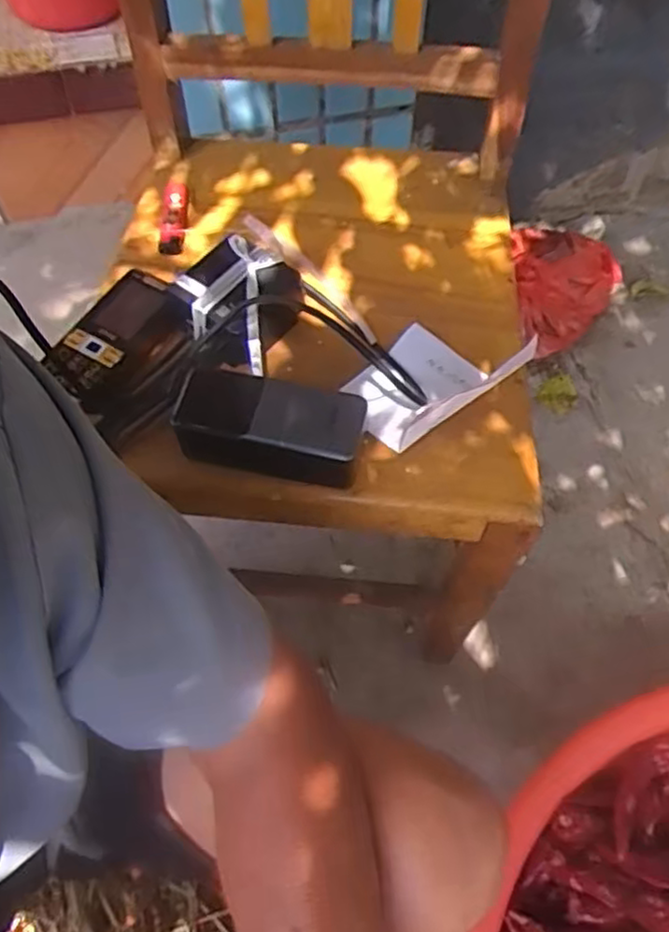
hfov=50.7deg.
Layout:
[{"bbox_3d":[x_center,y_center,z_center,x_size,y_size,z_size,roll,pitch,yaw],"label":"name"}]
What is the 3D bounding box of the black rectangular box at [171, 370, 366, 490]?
[{"bbox_3d":[-0.047,-0.028,0.512,0.134,0.045,0.061,14,63,7],"label":"black rectangular box"}]

